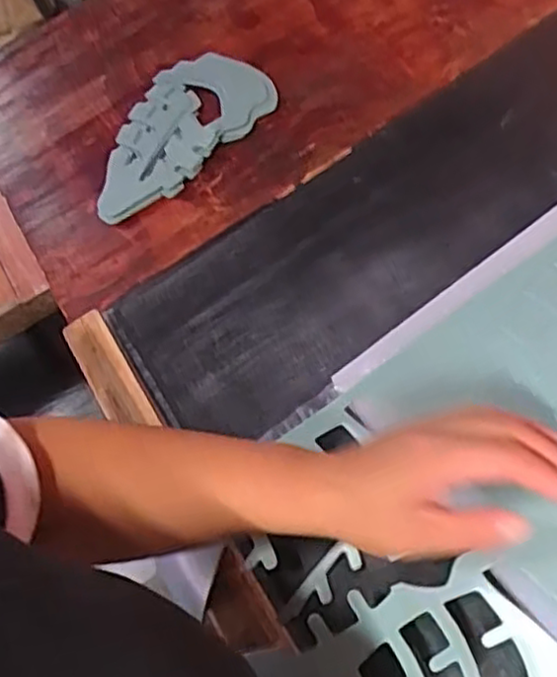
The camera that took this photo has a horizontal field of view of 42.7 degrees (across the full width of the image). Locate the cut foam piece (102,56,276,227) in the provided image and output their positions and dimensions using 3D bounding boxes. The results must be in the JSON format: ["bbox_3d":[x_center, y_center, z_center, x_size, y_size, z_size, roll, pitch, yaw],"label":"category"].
[{"bbox_3d":[-0.104,-0.195,0.675,0.193,0.016,0.112,-43,62,-6],"label":"cut foam piece"}]

